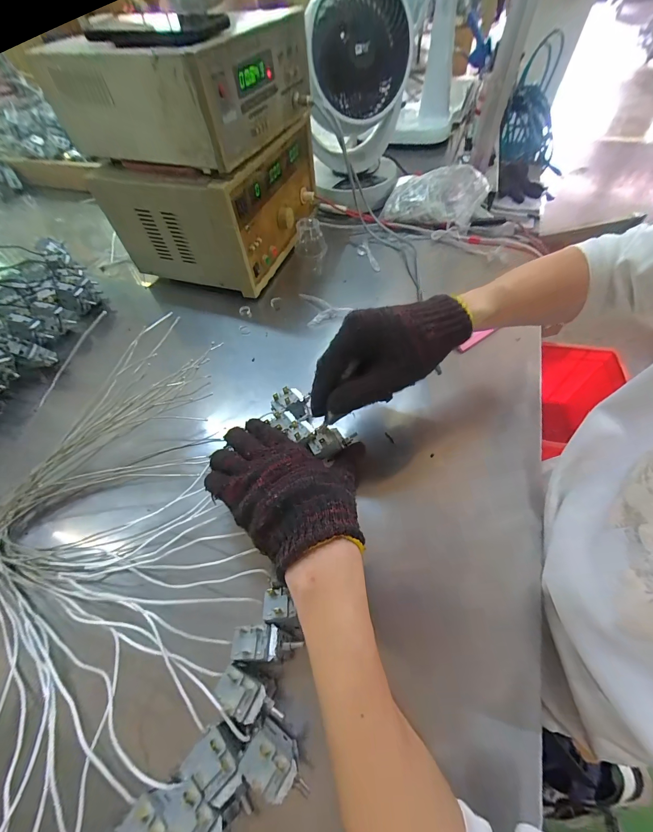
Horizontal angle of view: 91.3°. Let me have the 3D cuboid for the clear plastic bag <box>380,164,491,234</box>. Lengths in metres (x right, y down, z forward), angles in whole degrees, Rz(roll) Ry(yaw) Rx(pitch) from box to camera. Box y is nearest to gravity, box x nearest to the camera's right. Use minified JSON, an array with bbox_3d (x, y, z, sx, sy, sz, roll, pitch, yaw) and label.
[{"bbox_3d":[0.223,-0.446,0.651,0.197,0.072,0.121,13,58,12],"label":"clear plastic bag"}]

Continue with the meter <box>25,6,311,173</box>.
[{"bbox_3d":[-0.201,-0.465,0.456,0.297,0.113,0.253,20,60,16],"label":"meter"}]

